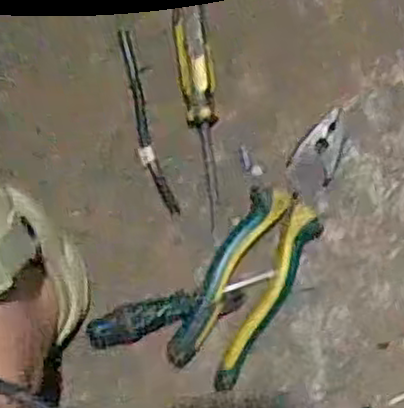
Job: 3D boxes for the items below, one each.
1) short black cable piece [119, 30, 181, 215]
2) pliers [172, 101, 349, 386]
[{"bbox_3d":[-0.040,-0.056,0.491,0.015,0.005,0.129,-15,87,-1],"label":"short black cable piece"},{"bbox_3d":[0.043,0.026,0.476,0.051,0.022,0.190,28,87,1],"label":"pliers"}]

